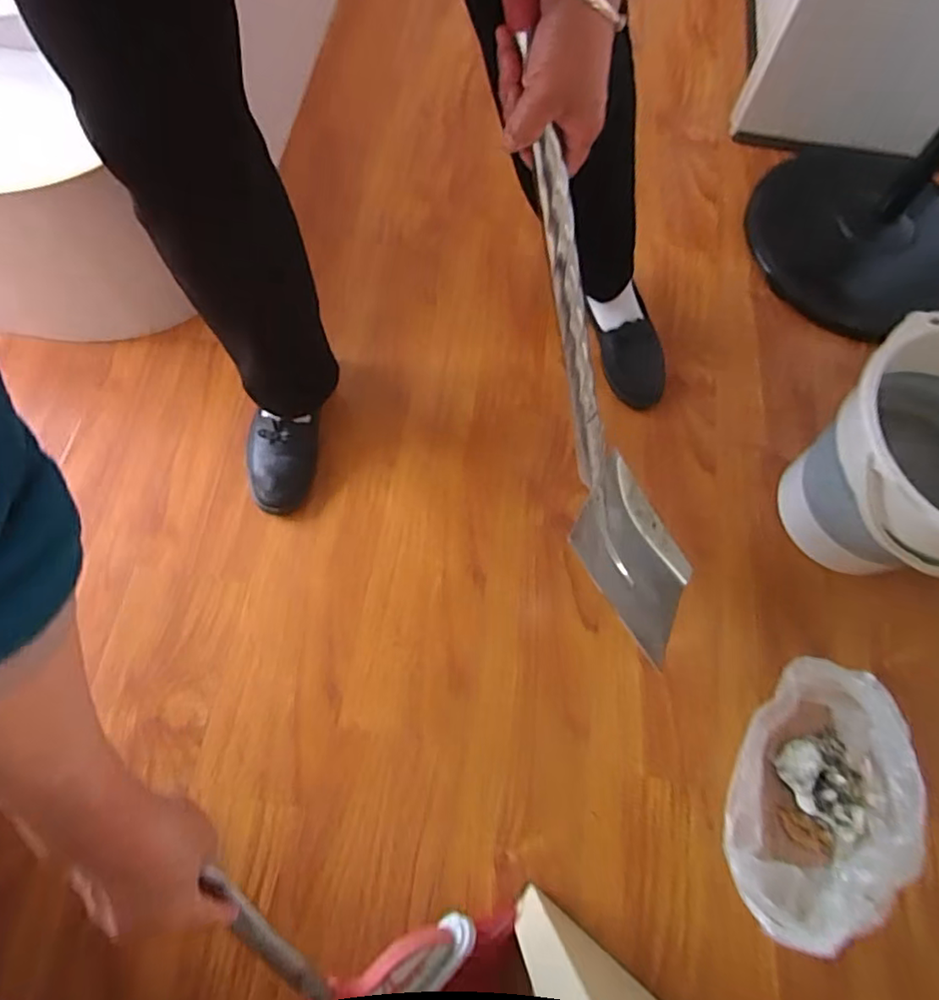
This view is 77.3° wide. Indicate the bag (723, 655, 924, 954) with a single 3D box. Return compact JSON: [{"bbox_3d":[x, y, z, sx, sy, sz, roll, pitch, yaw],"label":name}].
[{"bbox_3d":[0.382,0.319,0.617,0.169,0.145,0.271,19,70,5],"label":"bag"}]

